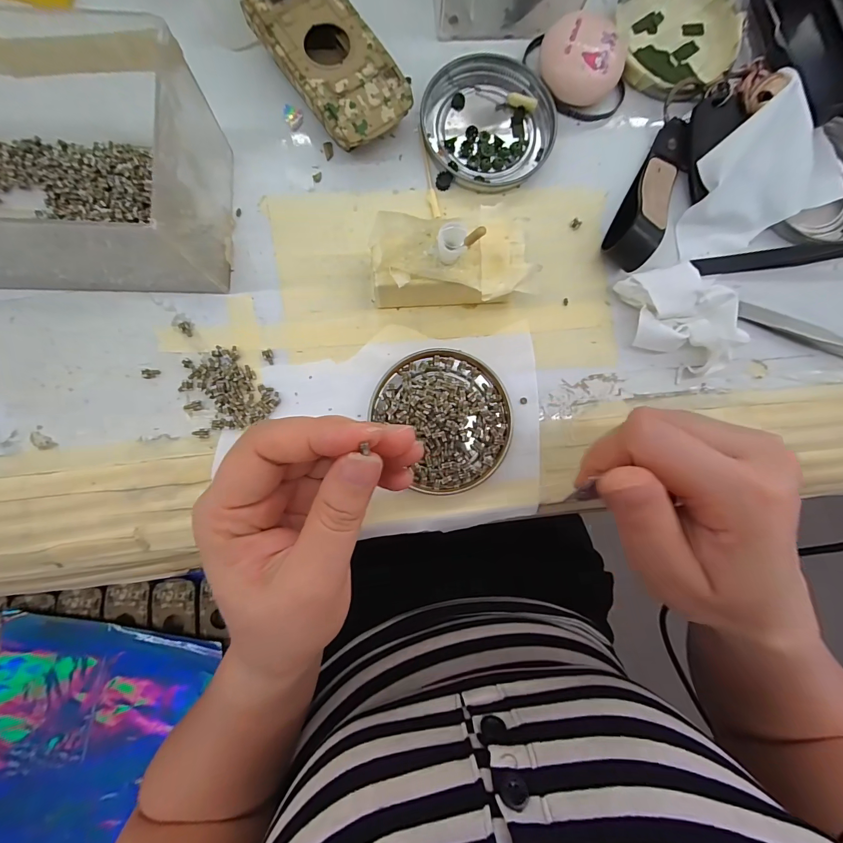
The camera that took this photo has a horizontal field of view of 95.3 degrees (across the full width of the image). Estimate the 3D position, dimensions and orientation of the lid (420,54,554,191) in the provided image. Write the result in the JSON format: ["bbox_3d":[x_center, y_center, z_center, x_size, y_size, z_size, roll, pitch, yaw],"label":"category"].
[{"bbox_3d":[0.041,-0.179,0.230,0.074,0.008,0.075,0,88,-3],"label":"lid"}]

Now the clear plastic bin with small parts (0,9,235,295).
[{"bbox_3d":[-0.195,-0.119,0.183,0.179,0.068,0.089,1,87,-3],"label":"clear plastic bin with small parts"}]

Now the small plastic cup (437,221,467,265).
[{"bbox_3d":[0.014,-0.087,0.187,0.013,0.018,0.015,14,85,-2],"label":"small plastic cup"}]

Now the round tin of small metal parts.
[{"bbox_3d":[0.014,-0.001,0.218,0.073,0.010,0.079,0,88,-3],"label":"round tin of small metal parts"}]

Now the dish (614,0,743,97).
[{"bbox_3d":[0.159,-0.243,0.240,0.073,0.013,0.081,1,87,-3],"label":"dish"}]

